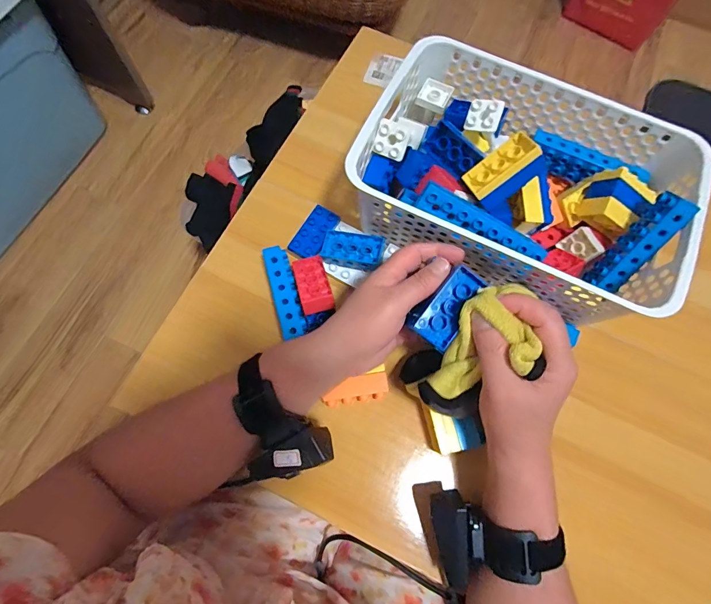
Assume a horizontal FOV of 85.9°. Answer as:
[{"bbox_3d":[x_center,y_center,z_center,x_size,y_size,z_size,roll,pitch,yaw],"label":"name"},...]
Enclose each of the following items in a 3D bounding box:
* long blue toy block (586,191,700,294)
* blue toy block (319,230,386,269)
[{"bbox_3d":[0.275,-0.057,0.376,0.030,0.032,0.100,38,119,10],"label":"long blue toy block"},{"bbox_3d":[-0.003,-0.056,0.412,0.064,0.025,0.035,14,72,3],"label":"blue toy block"}]

